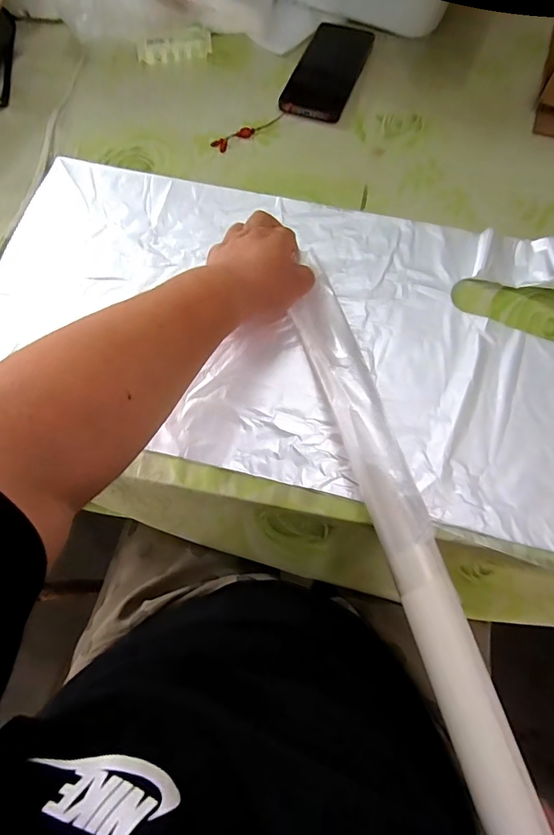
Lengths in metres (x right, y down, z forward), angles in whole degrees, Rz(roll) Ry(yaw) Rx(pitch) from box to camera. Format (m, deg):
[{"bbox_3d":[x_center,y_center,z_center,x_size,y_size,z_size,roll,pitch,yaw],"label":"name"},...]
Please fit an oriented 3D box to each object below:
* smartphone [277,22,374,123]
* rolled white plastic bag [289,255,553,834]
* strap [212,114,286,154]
[{"bbox_3d":[0.065,-0.438,0.542,0.078,0.007,0.172,20,73,8],"label":"smartphone"},{"bbox_3d":[0.099,0.096,0.325,0.041,0.028,0.497,-15,68,-4],"label":"rolled white plastic bag"},{"bbox_3d":[-0.032,-0.339,0.514,0.094,0.004,0.019,-25,73,-7],"label":"strap"}]

